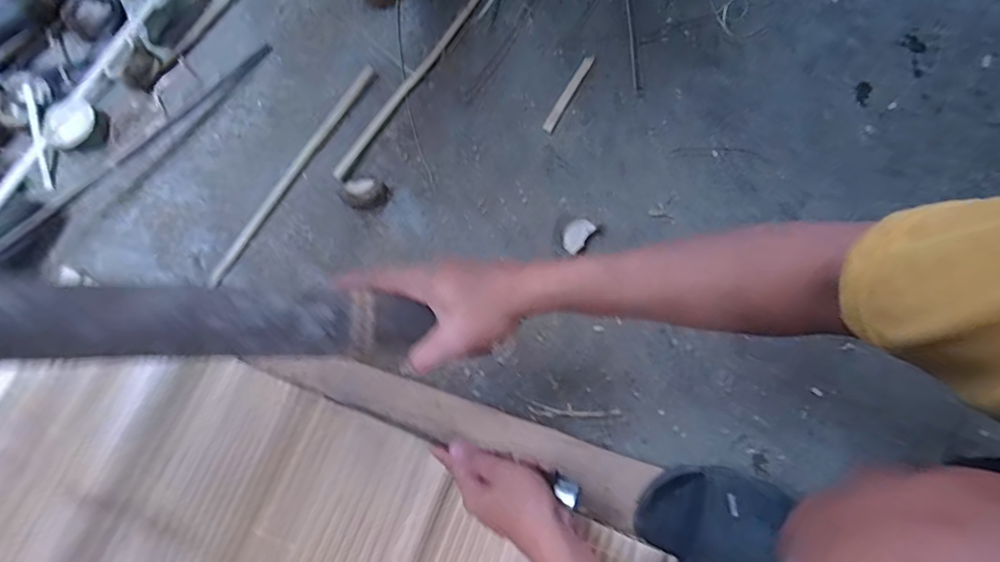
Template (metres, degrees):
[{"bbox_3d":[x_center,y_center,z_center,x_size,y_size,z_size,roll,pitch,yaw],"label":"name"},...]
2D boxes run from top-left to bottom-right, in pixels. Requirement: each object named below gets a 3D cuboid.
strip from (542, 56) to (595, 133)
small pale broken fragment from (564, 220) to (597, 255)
[{"bbox_3d":[0.105,-0.289,0.771,0.018,0.005,0.143,28,76,7],"label":"strip"},{"bbox_3d":[0.107,-0.065,0.701,0.033,0.013,0.049,37,77,9],"label":"small pale broken fragment"}]

